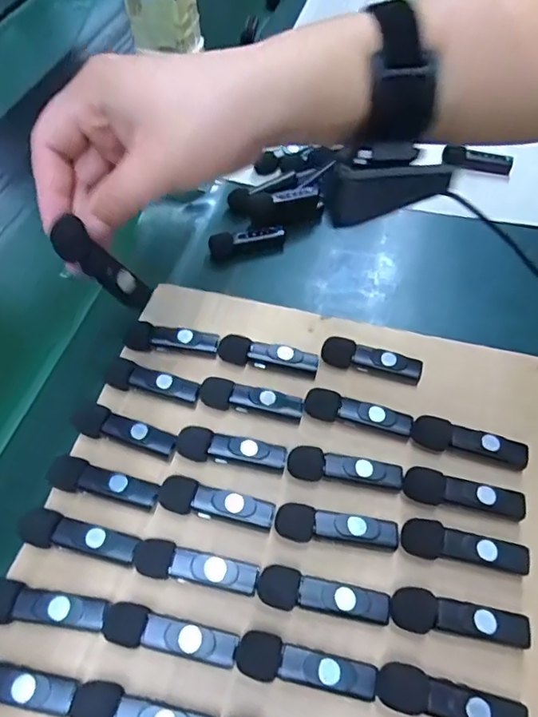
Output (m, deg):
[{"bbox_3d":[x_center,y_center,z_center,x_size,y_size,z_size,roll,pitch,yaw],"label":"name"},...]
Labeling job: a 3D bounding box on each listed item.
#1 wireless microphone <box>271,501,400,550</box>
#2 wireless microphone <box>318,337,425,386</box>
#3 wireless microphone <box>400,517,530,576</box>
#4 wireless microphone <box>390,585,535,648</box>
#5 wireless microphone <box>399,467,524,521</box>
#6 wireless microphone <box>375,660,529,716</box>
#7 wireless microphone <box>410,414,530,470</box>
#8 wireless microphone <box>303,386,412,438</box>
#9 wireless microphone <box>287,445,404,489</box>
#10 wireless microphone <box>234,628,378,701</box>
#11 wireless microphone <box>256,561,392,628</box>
[{"bbox_3d":[0.036,0.090,0.276,0.064,0.015,0.023,11,56,11],"label":"wireless microphone"},{"bbox_3d":[0.066,0.002,0.336,0.063,0.015,0.014,13,56,13],"label":"wireless microphone"},{"bbox_3d":[0.102,0.100,0.270,0.063,0.012,0.018,11,56,11],"label":"wireless microphone"},{"bbox_3d":[0.093,0.127,0.251,0.065,0.011,0.020,9,55,10],"label":"wireless microphone"},{"bbox_3d":[0.108,0.074,0.286,0.065,0.012,0.017,7,55,9],"label":"wireless microphone"},{"bbox_3d":[0.082,0.155,0.234,0.065,0.016,0.018,9,55,10],"label":"wireless microphone"},{"bbox_3d":[0.118,0.050,0.304,0.065,0.013,0.016,13,56,13],"label":"wireless microphone"},{"bbox_3d":[0.054,0.034,0.316,0.065,0.015,0.016,12,56,12],"label":"wireless microphone"},{"bbox_3d":[0.043,0.064,0.294,0.064,0.018,0.017,9,55,10],"label":"wireless microphone"},{"bbox_3d":[0.017,0.145,0.242,0.064,0.017,0.019,9,55,10],"label":"wireless microphone"},{"bbox_3d":[0.027,0.121,0.259,0.065,0.017,0.019,10,55,11],"label":"wireless microphone"}]

